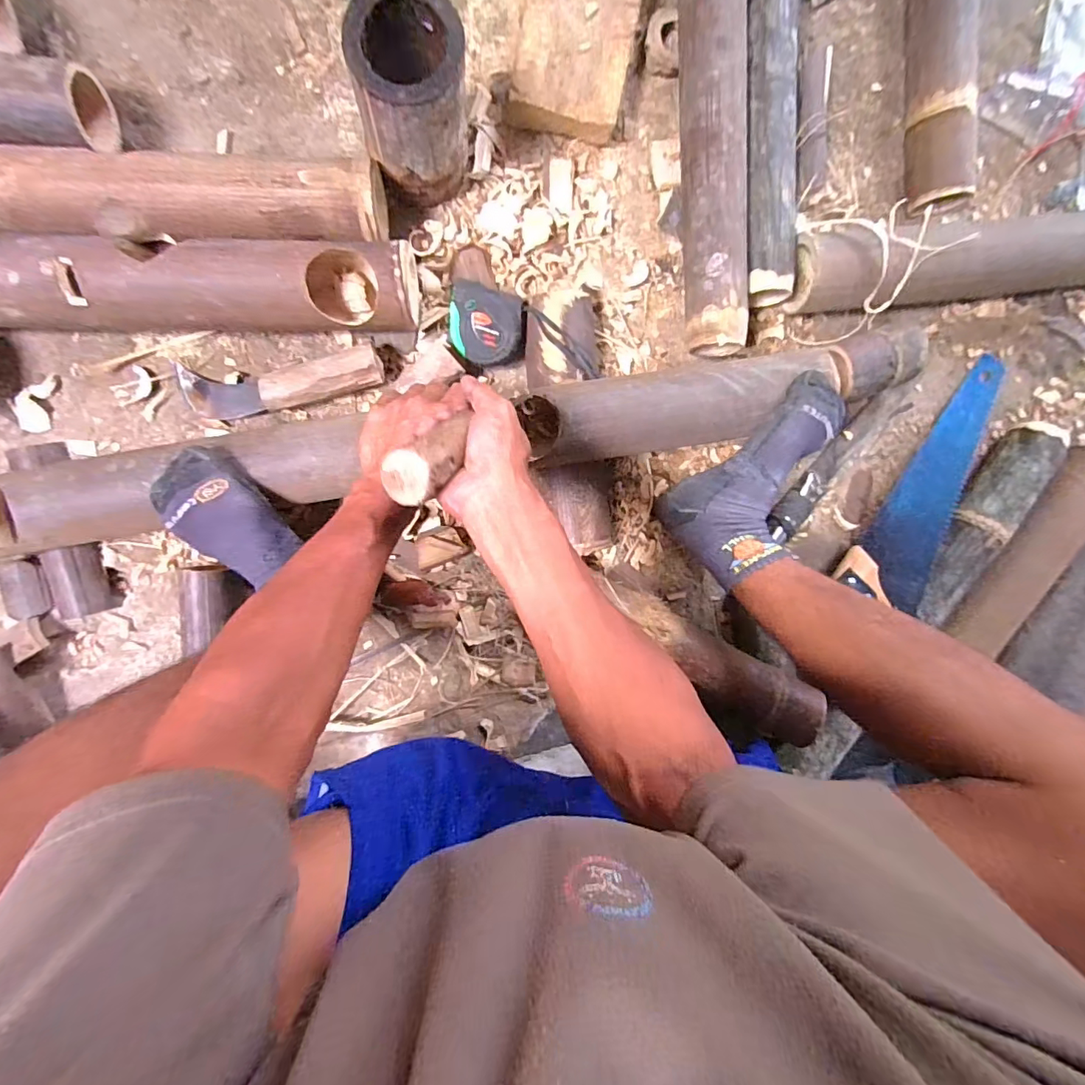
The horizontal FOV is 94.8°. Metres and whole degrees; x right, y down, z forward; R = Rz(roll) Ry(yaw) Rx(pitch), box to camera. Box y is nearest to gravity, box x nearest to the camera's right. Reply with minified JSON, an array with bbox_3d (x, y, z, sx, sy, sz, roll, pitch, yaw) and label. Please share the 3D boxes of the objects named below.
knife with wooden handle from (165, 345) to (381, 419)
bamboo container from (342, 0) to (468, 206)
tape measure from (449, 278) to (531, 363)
[{"bbox_3d":[-0.278,-0.168,0.530,0.216,0.041,0.053,-7,98,-6],"label":"knife with wooden handle"},{"bbox_3d":[-0.118,-0.404,0.465,0.096,0.142,0.105,-3,98,-6],"label":"bamboo container"},{"bbox_3d":[-0.059,-0.236,0.545,0.081,0.042,0.078,2,97,-7],"label":"tape measure"}]

